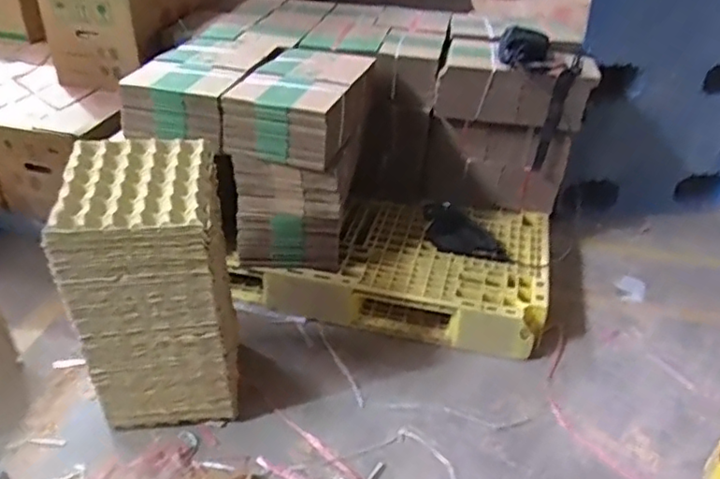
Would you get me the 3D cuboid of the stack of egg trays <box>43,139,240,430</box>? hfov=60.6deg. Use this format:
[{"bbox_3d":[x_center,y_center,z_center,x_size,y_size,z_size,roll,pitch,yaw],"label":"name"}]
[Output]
[{"bbox_3d":[-0.445,0.113,1.362,0.312,0.567,0.301,-3,36,-9],"label":"stack of egg trays"}]

